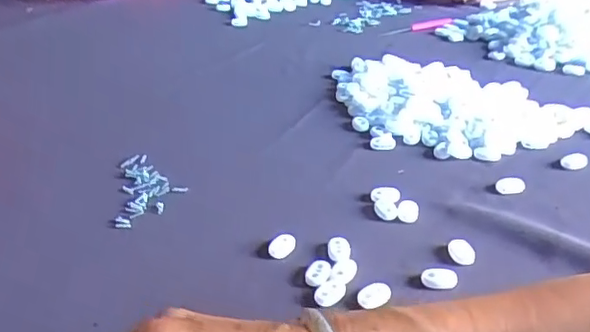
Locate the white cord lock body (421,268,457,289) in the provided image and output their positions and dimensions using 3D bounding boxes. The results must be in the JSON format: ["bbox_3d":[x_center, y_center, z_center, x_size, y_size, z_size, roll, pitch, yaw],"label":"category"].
[{"bbox_3d":[0.096,0.074,0.393,0.023,0.007,0.015,4,33,10],"label":"white cord lock body"}]

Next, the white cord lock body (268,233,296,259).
[{"bbox_3d":[-0.010,0.057,0.429,0.016,0.007,0.019,10,35,19],"label":"white cord lock body"}]

